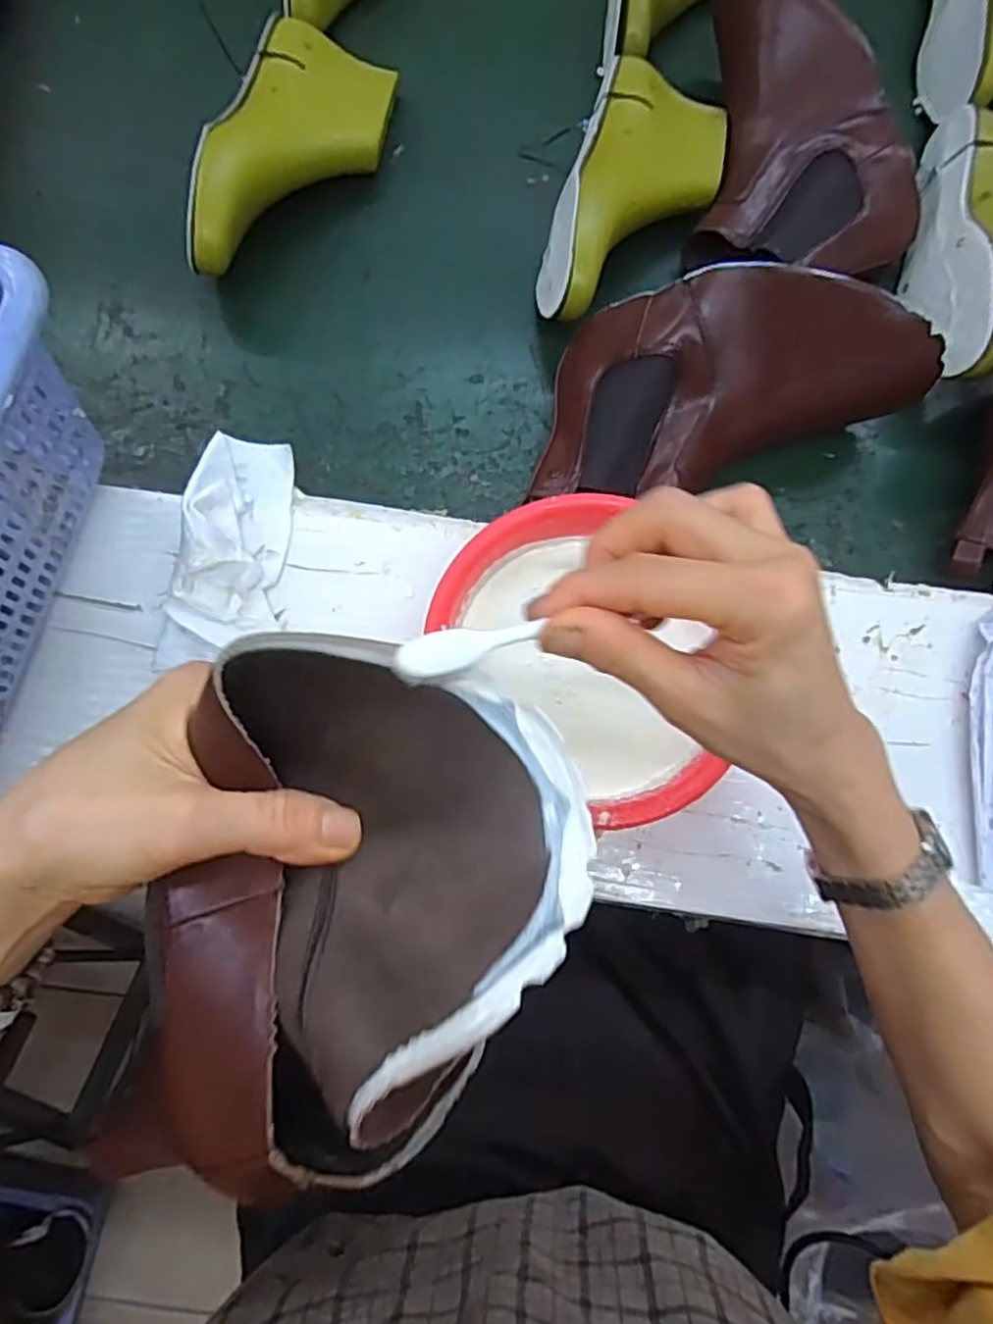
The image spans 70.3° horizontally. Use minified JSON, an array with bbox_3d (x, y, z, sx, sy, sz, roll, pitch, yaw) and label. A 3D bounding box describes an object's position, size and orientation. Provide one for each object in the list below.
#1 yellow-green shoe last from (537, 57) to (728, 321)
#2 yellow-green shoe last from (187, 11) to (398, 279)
[{"bbox_3d":[0.109,-0.362,0.556,0.113,0.070,0.241,19,78,3],"label":"yellow-green shoe last"},{"bbox_3d":[-0.157,-0.405,0.565,0.111,0.080,0.251,11,78,1],"label":"yellow-green shoe last"}]

